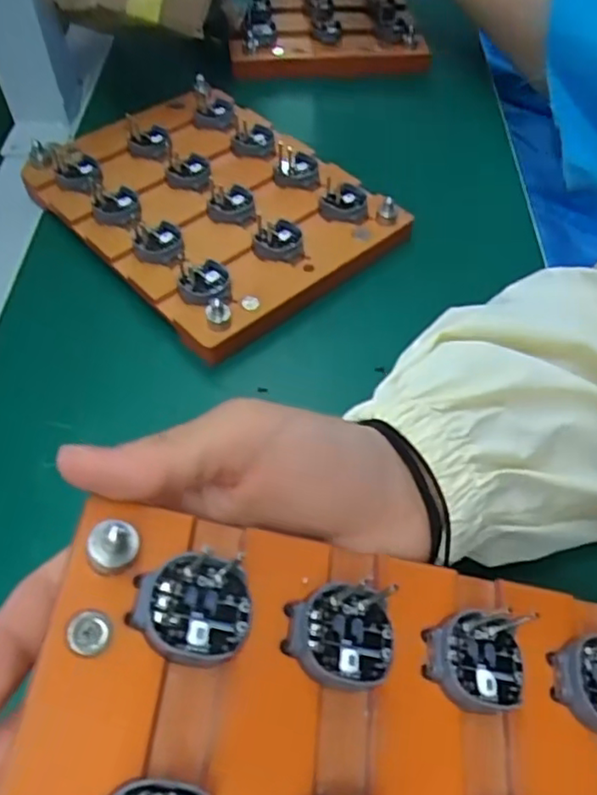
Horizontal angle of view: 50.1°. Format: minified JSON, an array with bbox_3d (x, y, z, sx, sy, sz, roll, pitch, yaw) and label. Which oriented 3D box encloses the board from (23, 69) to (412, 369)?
[{"bbox_3d":[-0.052,-0.116,0.372,0.145,0.026,0.186,-36,62,-24],"label":"board"}]

